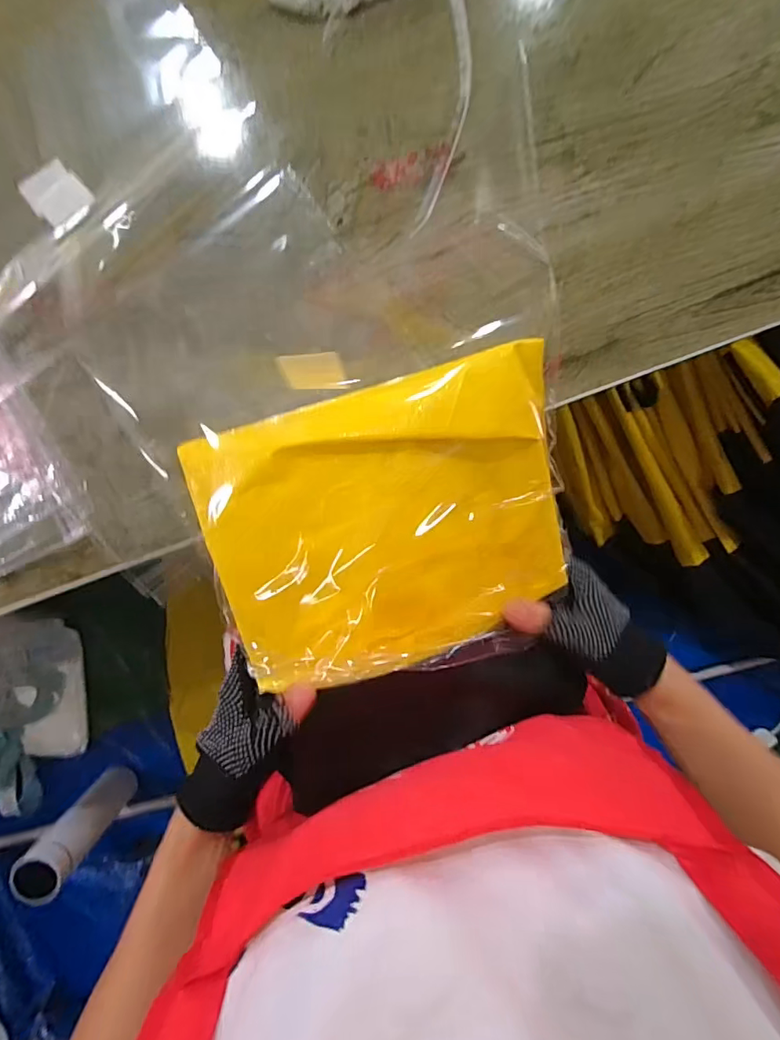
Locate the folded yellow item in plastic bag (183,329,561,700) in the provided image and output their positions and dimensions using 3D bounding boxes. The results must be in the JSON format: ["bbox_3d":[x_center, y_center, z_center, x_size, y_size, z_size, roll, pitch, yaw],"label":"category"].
[{"bbox_3d":[-0.002,0.007,0.317,0.220,0.038,0.173,-14,93,-2],"label":"folded yellow item in plastic bag"}]

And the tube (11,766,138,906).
[{"bbox_3d":[-0.457,0.452,0.765,0.066,0.235,0.066,0,94,-2],"label":"tube"}]

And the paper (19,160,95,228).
[{"bbox_3d":[-0.259,-0.253,0.391,0.044,0.004,0.046,-35,93,0],"label":"paper"}]

